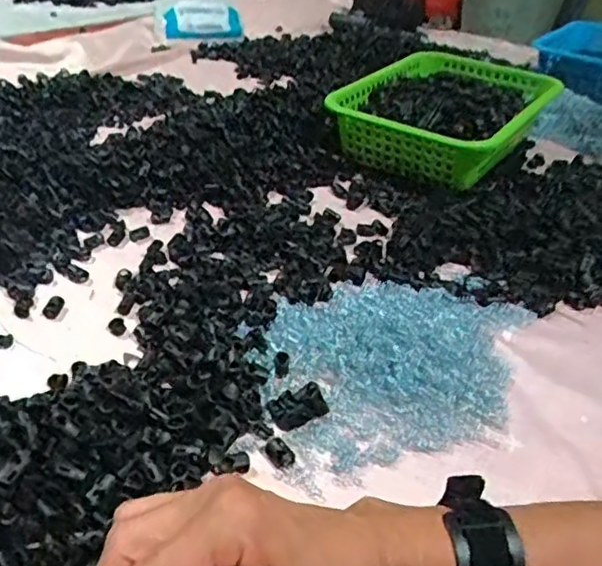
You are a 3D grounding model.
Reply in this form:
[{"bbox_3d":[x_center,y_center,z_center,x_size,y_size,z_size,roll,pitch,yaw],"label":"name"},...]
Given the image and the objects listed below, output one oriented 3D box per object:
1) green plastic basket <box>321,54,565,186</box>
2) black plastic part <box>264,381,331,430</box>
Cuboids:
[{"bbox_3d":[0.188,-0.222,0.834,0.211,0.084,0.293,26,41,23],"label":"green plastic basket"},{"bbox_3d":[-0.003,0.086,0.452,0.039,0.015,0.027,-15,42,-27],"label":"black plastic part"}]

